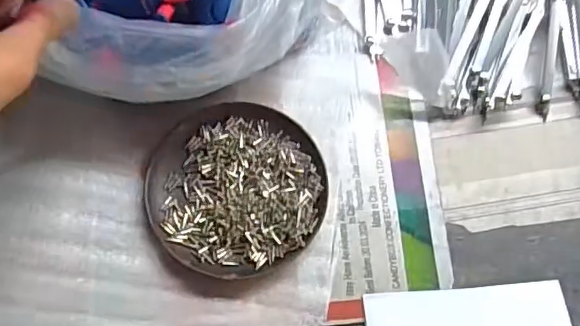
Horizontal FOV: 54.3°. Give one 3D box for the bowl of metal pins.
[{"bbox_3d":[-0.036,0.017,0.381,0.113,0.016,0.116,0,75,-1],"label":"bowl of metal pins"}]

